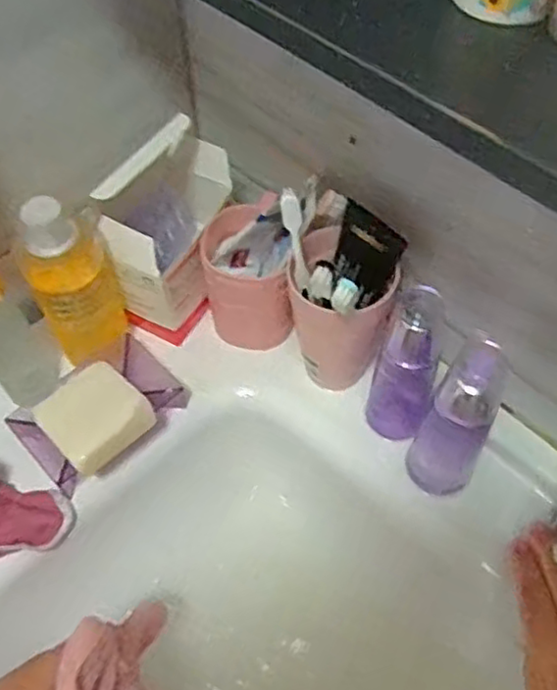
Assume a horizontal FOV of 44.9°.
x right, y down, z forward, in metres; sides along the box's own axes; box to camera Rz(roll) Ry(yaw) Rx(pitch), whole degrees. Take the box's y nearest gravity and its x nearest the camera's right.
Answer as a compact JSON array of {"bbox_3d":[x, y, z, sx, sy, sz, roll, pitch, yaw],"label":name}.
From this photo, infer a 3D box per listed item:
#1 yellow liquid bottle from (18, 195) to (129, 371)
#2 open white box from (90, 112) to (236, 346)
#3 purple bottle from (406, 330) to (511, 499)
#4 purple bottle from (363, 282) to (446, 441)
[{"bbox_3d":[-0.158,-0.047,0.536,0.064,0.154,0.056,-24,59,-15],"label":"yellow liquid bottle"},{"bbox_3d":[-0.084,-0.098,0.580,0.064,0.163,0.131,32,62,20],"label":"open white box"},{"bbox_3d":[0.128,0.056,0.479,0.046,0.155,0.043,0,56,0],"label":"purple bottle"},{"bbox_3d":[0.097,0.018,0.511,0.045,0.146,0.040,14,57,10],"label":"purple bottle"}]

